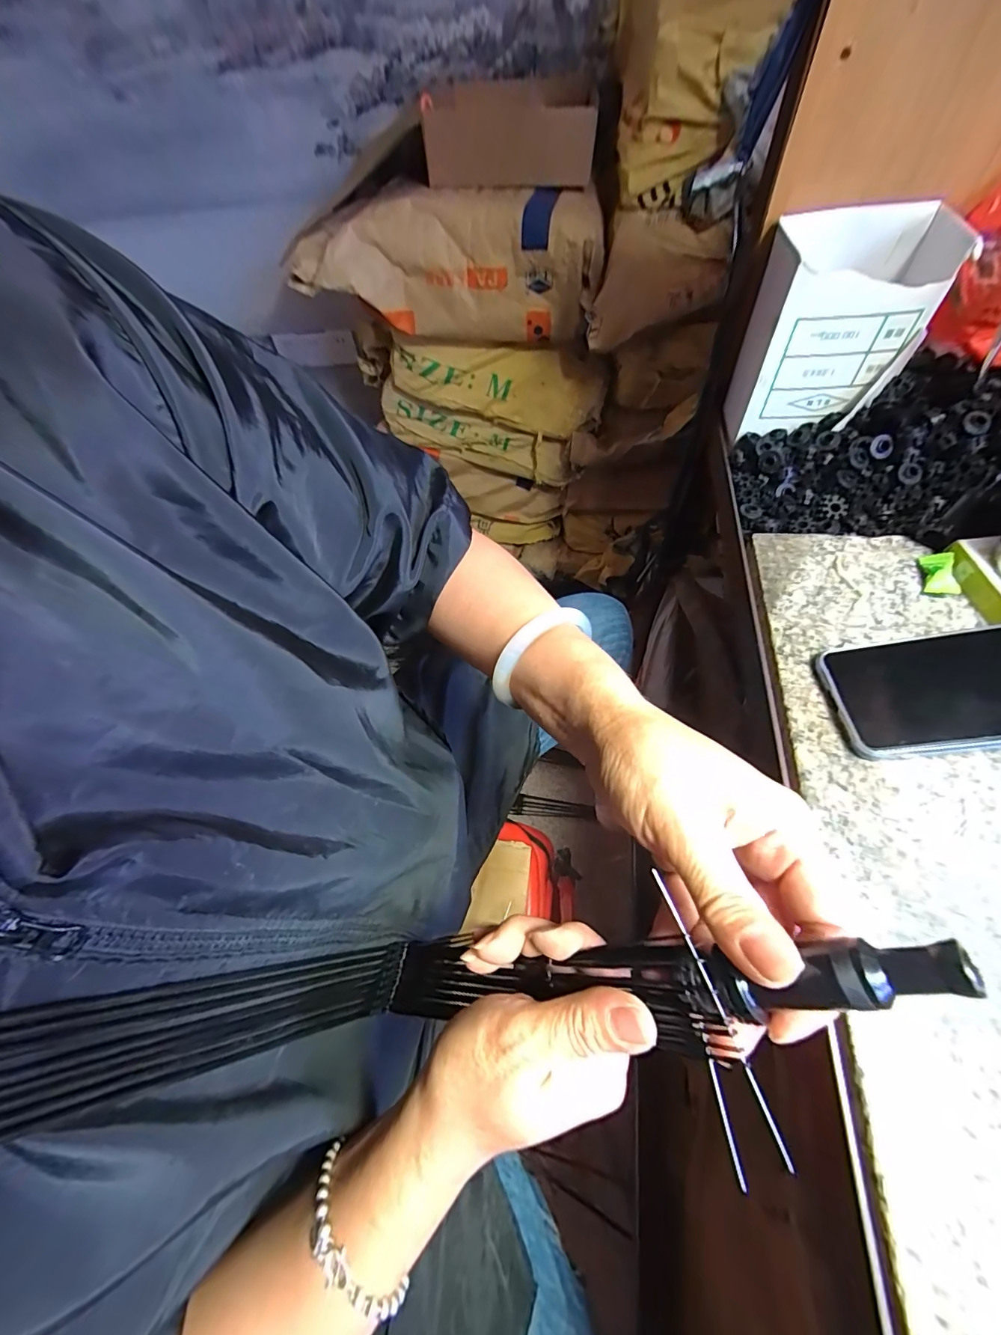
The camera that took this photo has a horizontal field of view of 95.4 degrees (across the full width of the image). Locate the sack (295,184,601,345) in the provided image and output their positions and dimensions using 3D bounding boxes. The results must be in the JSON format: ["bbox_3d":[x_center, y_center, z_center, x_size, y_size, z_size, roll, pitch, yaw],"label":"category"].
[{"bbox_3d":[-0.092,-0.665,0.778,0.510,0.186,0.131,1,58,9],"label":"sack"}]

